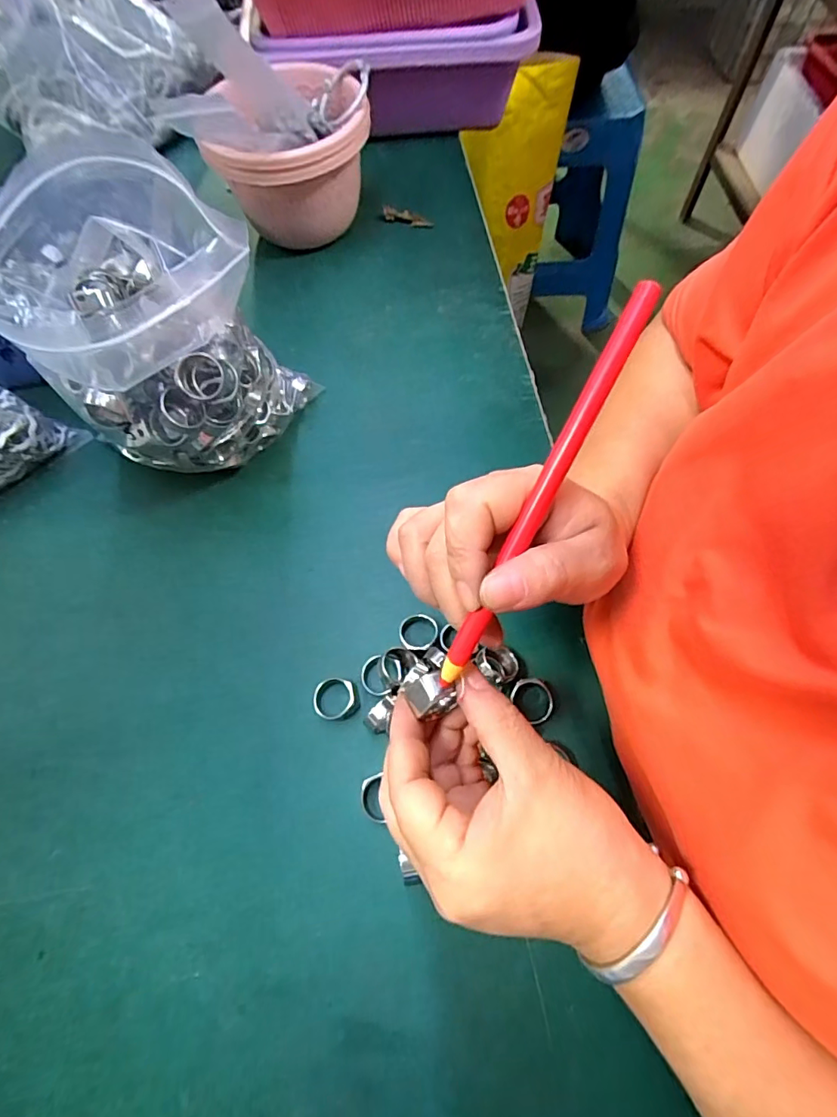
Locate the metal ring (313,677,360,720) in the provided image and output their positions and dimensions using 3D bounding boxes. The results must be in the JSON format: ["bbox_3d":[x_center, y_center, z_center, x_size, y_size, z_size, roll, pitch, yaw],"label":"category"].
[{"bbox_3d":[-0.052,0.087,0.317,0.028,0.012,0.027,-1,65,2],"label":"metal ring"}]

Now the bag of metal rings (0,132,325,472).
[{"bbox_3d":[-0.156,-0.135,0.331,0.124,0.184,0.134,23,68,13],"label":"bag of metal rings"}]

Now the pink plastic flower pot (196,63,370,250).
[{"bbox_3d":[-0.112,-0.342,0.452,0.125,0.107,0.119,-1,65,2],"label":"pink plastic flower pot"}]

